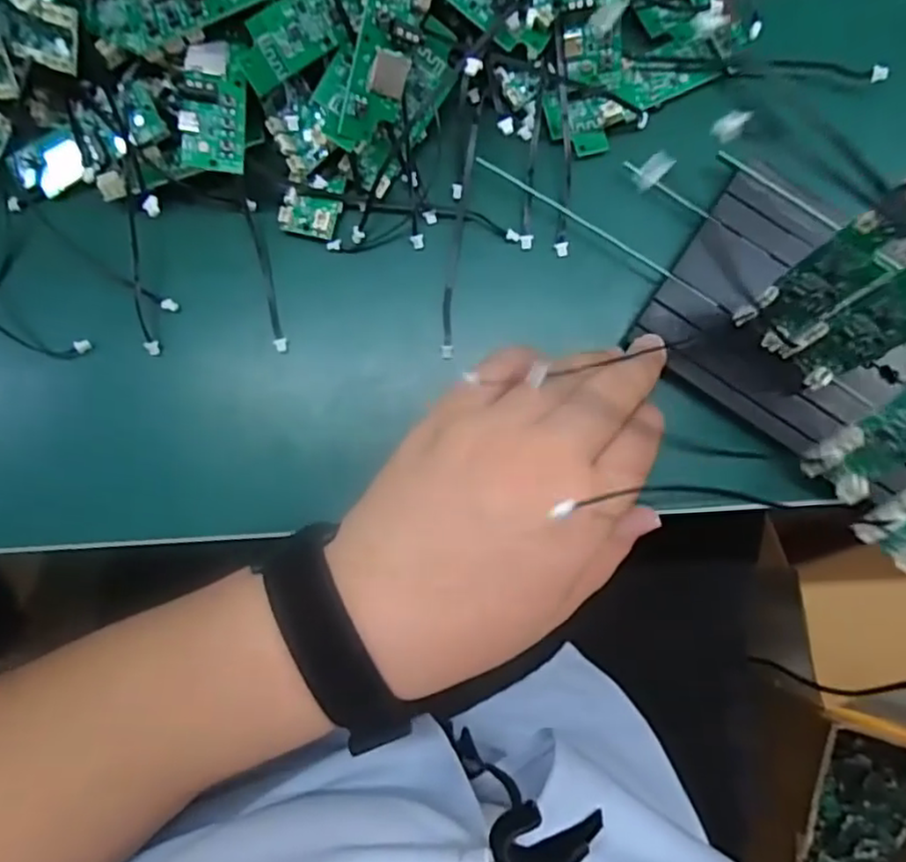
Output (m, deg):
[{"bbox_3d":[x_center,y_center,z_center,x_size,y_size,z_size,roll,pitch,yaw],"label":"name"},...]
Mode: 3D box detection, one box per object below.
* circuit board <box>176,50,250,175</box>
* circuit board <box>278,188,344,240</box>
[{"bbox_3d":[-0.092,-0.124,0.257,0.024,0.004,0.046,1,87,-21],"label":"circuit board"},{"bbox_3d":[-0.061,-0.092,0.282,0.023,0.008,0.018,12,83,1],"label":"circuit board"}]

